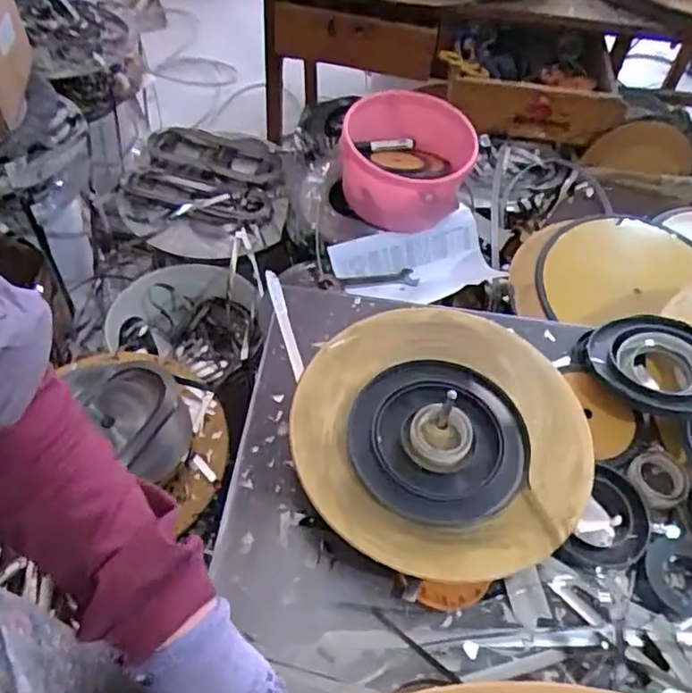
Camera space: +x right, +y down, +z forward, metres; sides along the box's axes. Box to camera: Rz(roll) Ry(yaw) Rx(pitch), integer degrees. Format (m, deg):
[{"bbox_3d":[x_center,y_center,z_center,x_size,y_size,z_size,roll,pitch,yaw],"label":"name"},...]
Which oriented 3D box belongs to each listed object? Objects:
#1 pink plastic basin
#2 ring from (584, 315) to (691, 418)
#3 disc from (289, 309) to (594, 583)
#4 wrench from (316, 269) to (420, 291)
[{"bbox_3d":[0.100,-0.316,1.054,0.206,0.150,0.198,2,53,-3],"label":"pink plastic basin"},{"bbox_3d":[0.352,0.018,0.712,0.147,0.024,0.147,-5,48,5],"label":"ring"},{"bbox_3d":[0.092,0.081,0.617,0.275,0.031,0.272,2,53,-3],"label":"disc"},{"bbox_3d":[0.037,-0.108,1.031,0.163,0.011,0.028,-4,75,-13],"label":"wrench"}]

